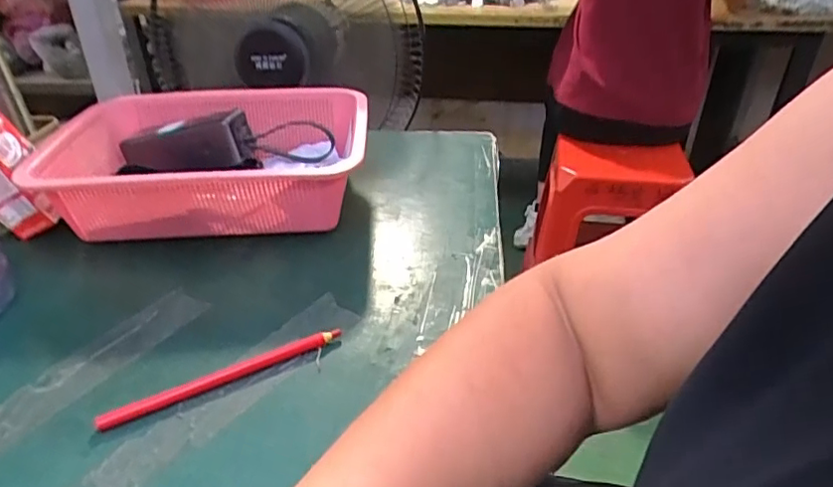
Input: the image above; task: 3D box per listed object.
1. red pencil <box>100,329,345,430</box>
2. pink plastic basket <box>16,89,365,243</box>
[{"bbox_3d":[-0.129,0.091,0.399,0.164,0.010,0.007,-18,36,-24],"label":"red pencil"},{"bbox_3d":[-0.201,-0.083,0.602,0.294,0.089,0.221,-1,33,0],"label":"pink plastic basket"}]

